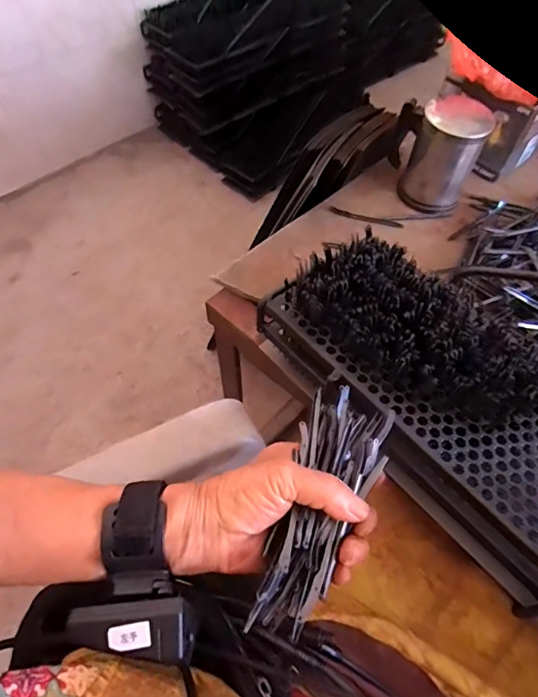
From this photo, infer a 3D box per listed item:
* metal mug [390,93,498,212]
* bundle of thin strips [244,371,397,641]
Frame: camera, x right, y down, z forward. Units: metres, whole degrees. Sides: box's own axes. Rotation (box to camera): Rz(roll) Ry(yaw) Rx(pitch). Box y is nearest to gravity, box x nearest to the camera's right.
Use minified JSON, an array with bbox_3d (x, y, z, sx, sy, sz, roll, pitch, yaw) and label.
[{"bbox_3d":[0.211,-0.250,0.582,0.103,0.110,0.096,19,58,9],"label":"metal mug"},{"bbox_3d":[0.033,0.097,0.302,0.055,0.044,0.161,22,57,11],"label":"bundle of thin strips"}]

